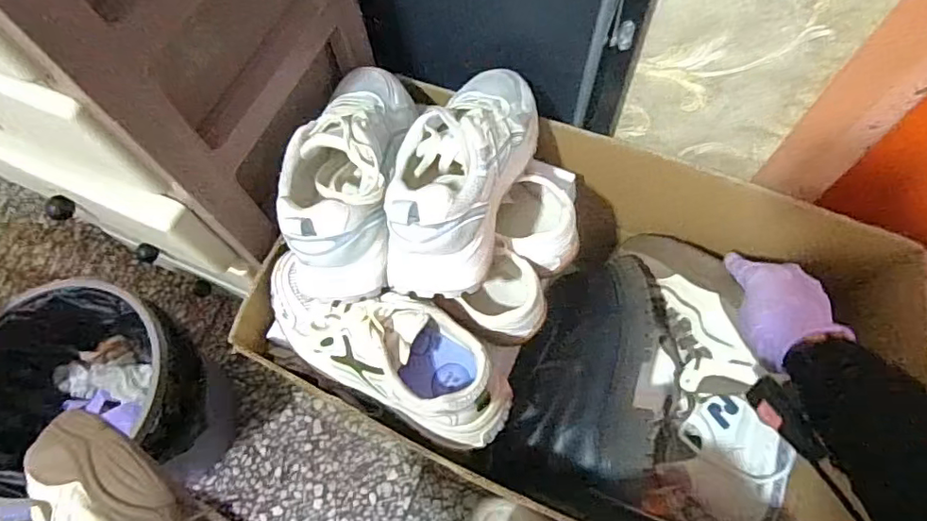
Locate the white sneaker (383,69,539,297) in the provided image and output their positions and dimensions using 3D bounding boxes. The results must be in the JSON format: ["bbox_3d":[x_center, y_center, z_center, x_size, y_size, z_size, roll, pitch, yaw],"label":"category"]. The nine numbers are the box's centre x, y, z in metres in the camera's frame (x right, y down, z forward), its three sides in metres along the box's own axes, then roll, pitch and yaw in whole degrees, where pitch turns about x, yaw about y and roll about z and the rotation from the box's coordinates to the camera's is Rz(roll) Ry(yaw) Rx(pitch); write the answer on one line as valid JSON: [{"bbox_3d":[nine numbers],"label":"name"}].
[{"bbox_3d":[0.002,-0.088,0.482,0.090,0.090,0.243,16,56,10],"label":"white sneaker"}]

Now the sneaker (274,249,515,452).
[{"bbox_3d":[-0.076,0.074,0.496,0.250,0.093,0.087,27,71,14],"label":"sneaker"}]

